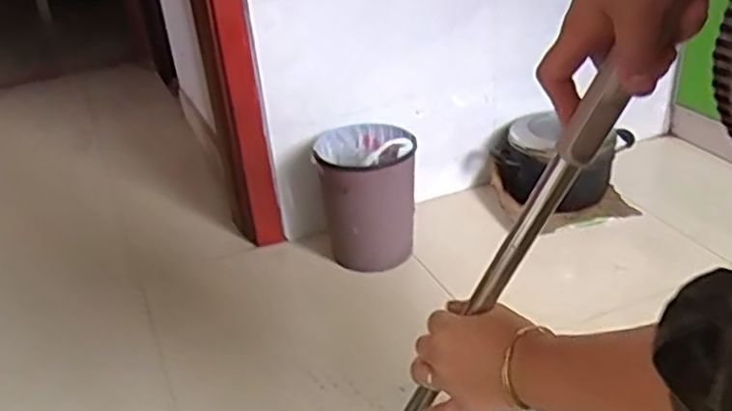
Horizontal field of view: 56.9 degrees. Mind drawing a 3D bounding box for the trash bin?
[{"bbox_3d":[-0.003,-0.033,1.602,0.219,0.289,0.242,-3,32,-2],"label":"trash bin"}]

